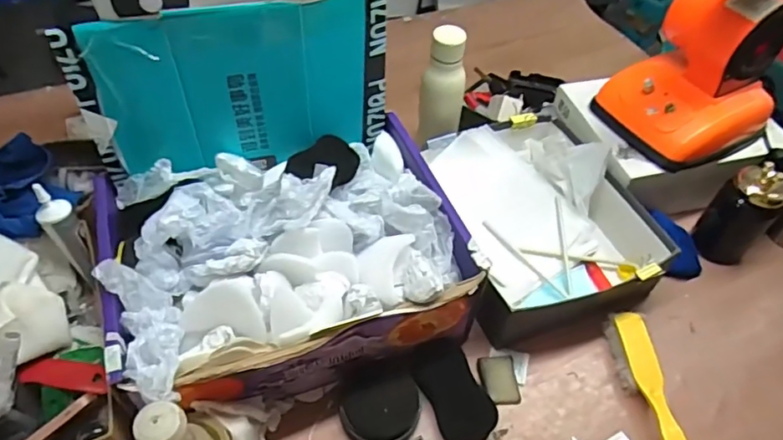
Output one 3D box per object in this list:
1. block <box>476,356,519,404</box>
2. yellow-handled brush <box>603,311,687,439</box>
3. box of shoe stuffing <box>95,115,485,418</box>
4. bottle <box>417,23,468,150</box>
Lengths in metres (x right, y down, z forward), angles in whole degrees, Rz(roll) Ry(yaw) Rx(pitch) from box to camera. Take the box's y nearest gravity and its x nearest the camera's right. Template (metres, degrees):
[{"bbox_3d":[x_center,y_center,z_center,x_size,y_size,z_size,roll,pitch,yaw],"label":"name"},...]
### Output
[{"bbox_3d":[0.135,0.200,0.705,0.047,0.009,0.061,-3,50,-6],"label":"block"},{"bbox_3d":[0.310,0.214,0.674,0.043,0.030,0.229,0,50,-3],"label":"yellow-handled brush"},{"bbox_3d":[-0.127,0.034,0.686,0.399,0.152,0.309,-17,53,-17],"label":"box of shoe stuffing"},{"bbox_3d":[0.080,-0.197,0.845,0.065,0.174,0.059,-36,60,-28],"label":"bottle"}]

